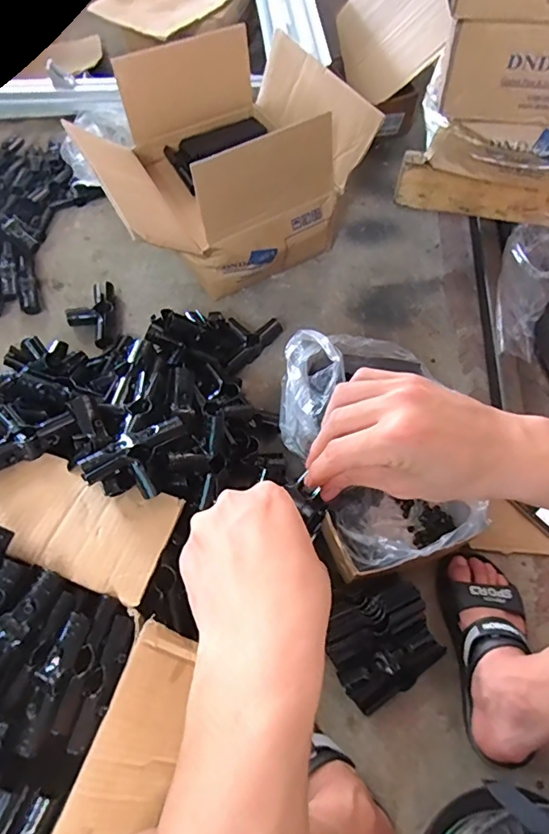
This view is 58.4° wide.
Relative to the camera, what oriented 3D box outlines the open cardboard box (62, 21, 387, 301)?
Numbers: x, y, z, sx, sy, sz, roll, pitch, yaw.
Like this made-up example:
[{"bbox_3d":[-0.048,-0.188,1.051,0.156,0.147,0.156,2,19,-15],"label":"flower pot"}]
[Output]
[{"bbox_3d":[-0.111,-0.472,0.922,0.452,0.229,0.382,-30,68,-17],"label":"open cardboard box"}]

